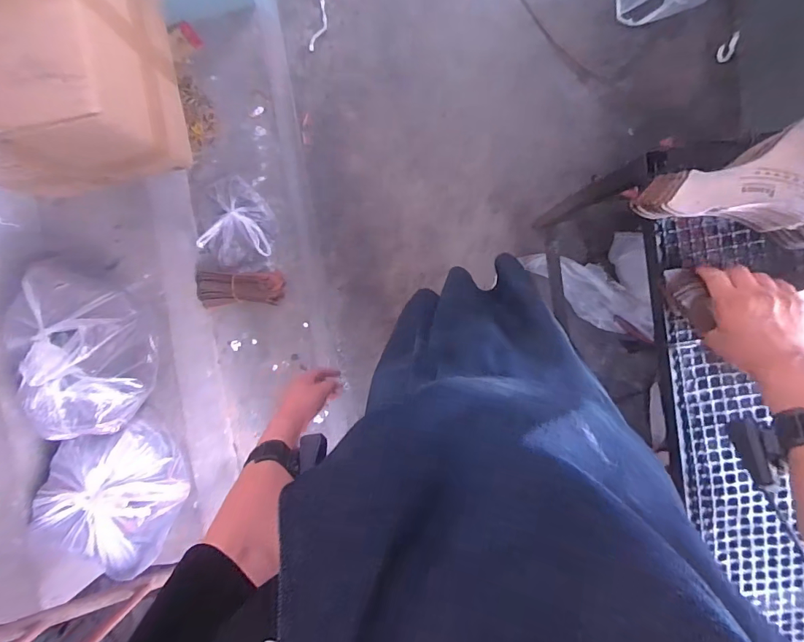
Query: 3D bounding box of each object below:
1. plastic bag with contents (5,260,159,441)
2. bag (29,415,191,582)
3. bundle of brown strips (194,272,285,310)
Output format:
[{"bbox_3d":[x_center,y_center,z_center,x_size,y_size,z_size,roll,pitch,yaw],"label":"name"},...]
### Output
[{"bbox_3d":[-0.686,0.061,0.922,0.218,0.164,0.371,-7,95,6],"label":"plastic bag with contents"},{"bbox_3d":[-0.653,0.409,0.974,0.277,0.145,0.325,-14,95,7],"label":"bag"},{"bbox_3d":[-0.445,-0.089,1.151,0.228,0.086,0.100,-3,96,6],"label":"bundle of brown strips"}]

